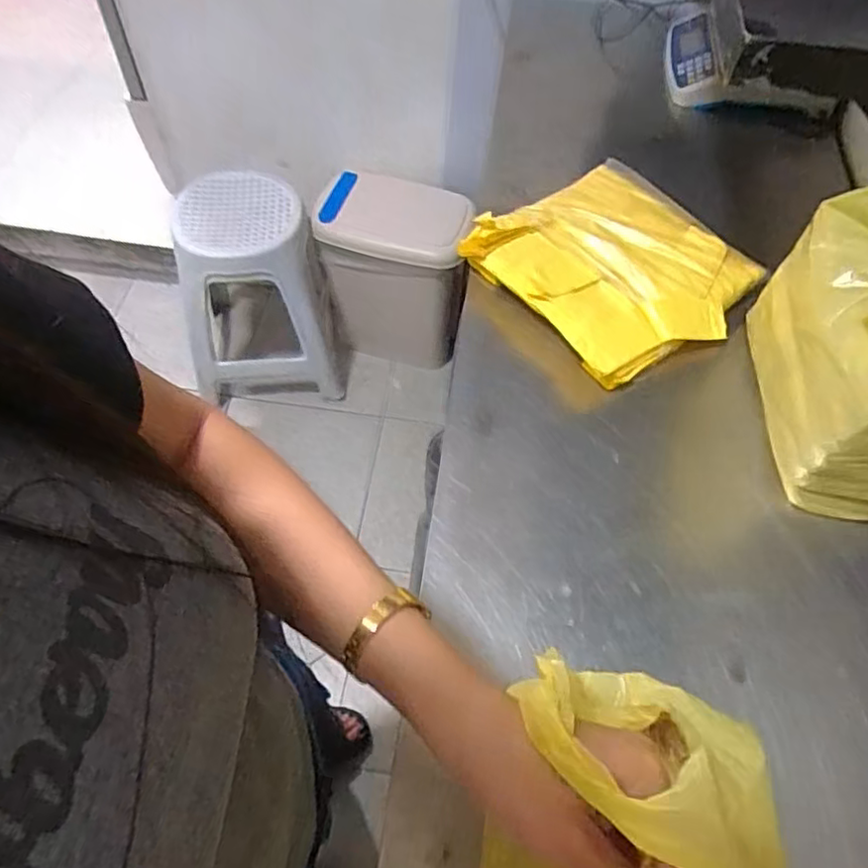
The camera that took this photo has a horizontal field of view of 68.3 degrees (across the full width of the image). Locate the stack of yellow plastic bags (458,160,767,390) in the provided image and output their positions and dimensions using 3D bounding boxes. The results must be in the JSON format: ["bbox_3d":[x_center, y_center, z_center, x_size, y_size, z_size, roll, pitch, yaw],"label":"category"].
[{"bbox_3d":[0.206,-0.193,0.747,0.263,0.051,0.267,-30,64,-20],"label":"stack of yellow plastic bags"}]

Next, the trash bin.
[{"bbox_3d":[-0.075,-0.396,1.579,0.360,0.491,0.253,18,58,9],"label":"trash bin"}]

